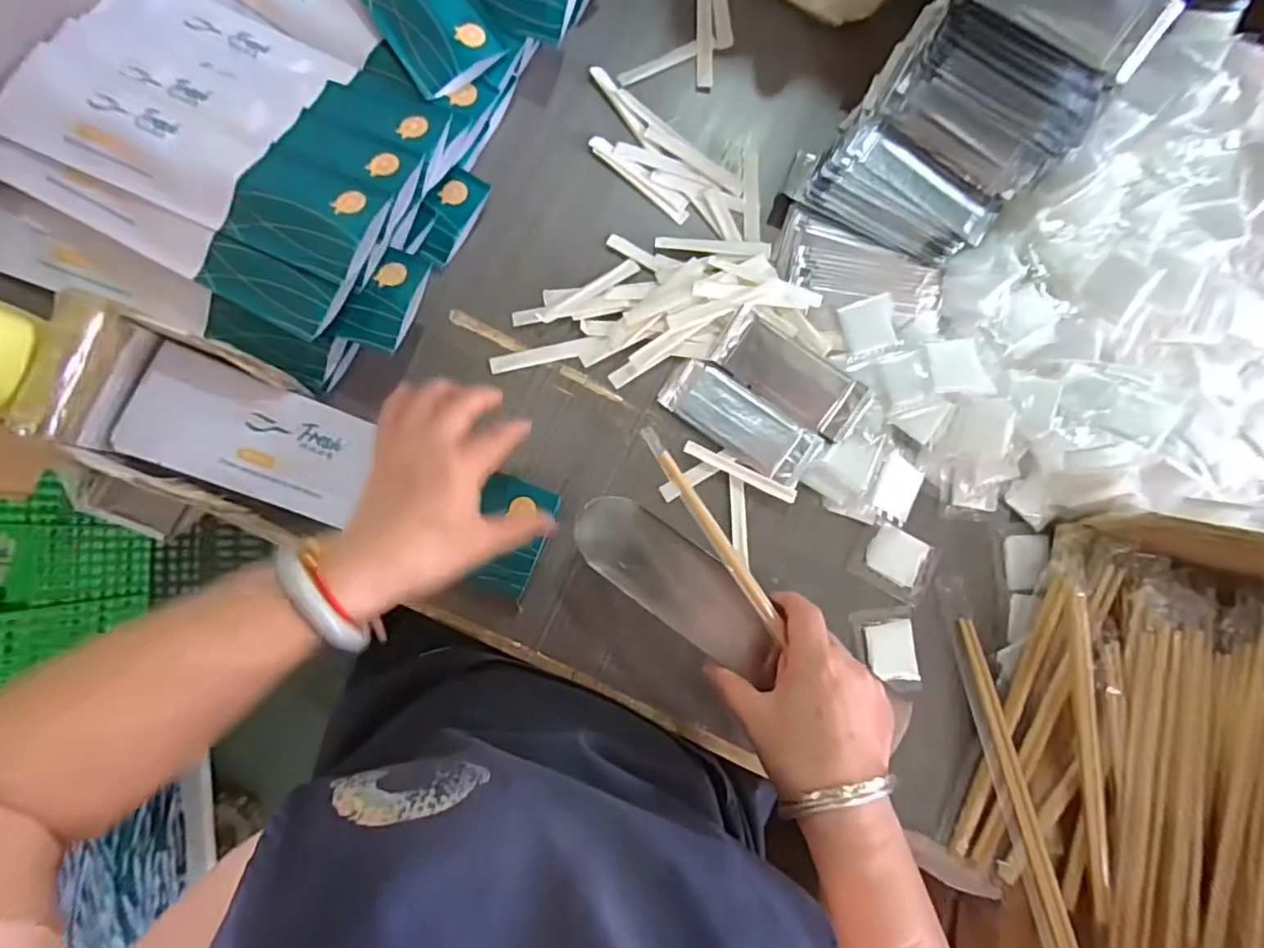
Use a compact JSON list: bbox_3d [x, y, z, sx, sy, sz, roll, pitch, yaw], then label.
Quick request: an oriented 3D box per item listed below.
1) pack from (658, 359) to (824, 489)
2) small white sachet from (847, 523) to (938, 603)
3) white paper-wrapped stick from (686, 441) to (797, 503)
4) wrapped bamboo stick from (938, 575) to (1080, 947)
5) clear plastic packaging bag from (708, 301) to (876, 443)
[{"bbox_3d":[0.086,-0.041,0.462,0.122,0.009,0.050,37,83,-1],"label":"pack"},{"bbox_3d":[0.205,0.068,0.464,0.056,0.011,0.047,29,83,-2],"label":"small white sachet"},{"bbox_3d":[0.084,-0.002,0.459,0.091,0.008,0.011,27,83,-3],"label":"white paper-wrapped stick"},{"bbox_3d":[0.274,0.218,0.435,0.022,0.010,0.282,-16,75,21],"label":"wrapped bamboo stick"},{"bbox_3d":[0.123,-0.075,0.463,0.120,0.006,0.049,36,102,2],"label":"clear plastic packaging bag"}]

